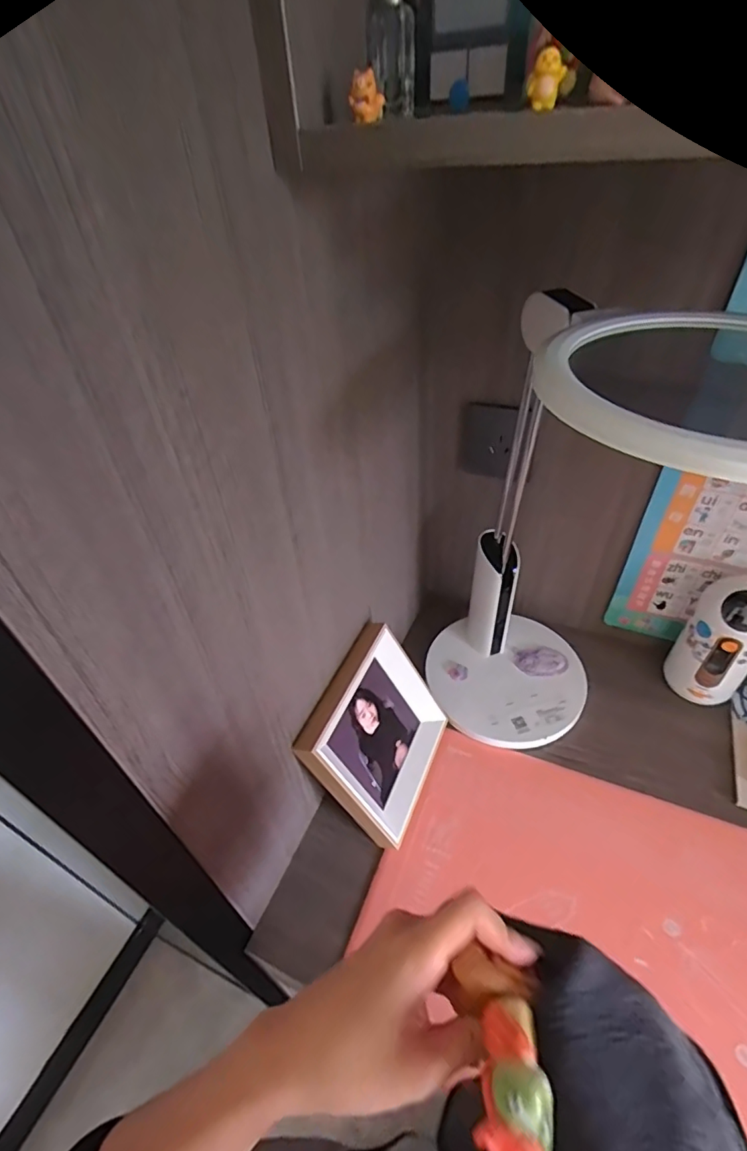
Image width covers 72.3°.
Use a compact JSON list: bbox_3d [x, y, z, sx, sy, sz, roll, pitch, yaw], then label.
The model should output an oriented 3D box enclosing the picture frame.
[{"bbox_3d":[0.011,0.175,0.580,0.027,0.178,0.185,-8,40,40],"label":"picture frame"}]

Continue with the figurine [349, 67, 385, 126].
[{"bbox_3d":[-0.004,-0.251,0.268,0.017,0.020,0.011,-1,43,4],"label":"figurine"}]

